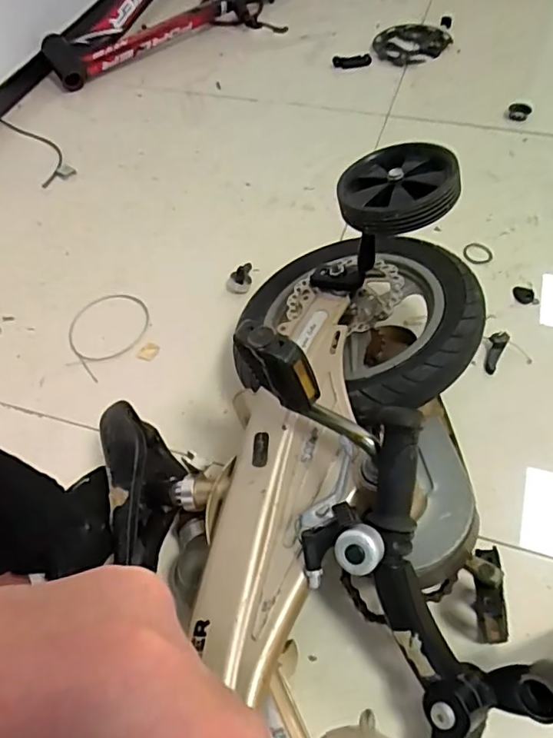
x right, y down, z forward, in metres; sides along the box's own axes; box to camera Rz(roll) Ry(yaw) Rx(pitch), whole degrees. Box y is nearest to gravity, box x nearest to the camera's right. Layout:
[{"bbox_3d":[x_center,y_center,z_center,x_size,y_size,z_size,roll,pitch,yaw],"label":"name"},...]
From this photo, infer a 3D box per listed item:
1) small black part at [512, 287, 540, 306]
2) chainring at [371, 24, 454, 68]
[{"bbox_3d":[0.360,-0.106,0.803,0.034,0.007,0.029,4,55,6],"label":"small black part"},{"bbox_3d":[0.307,-0.739,1.264,0.181,0.010,0.145,-14,63,-9],"label":"chainring"}]

